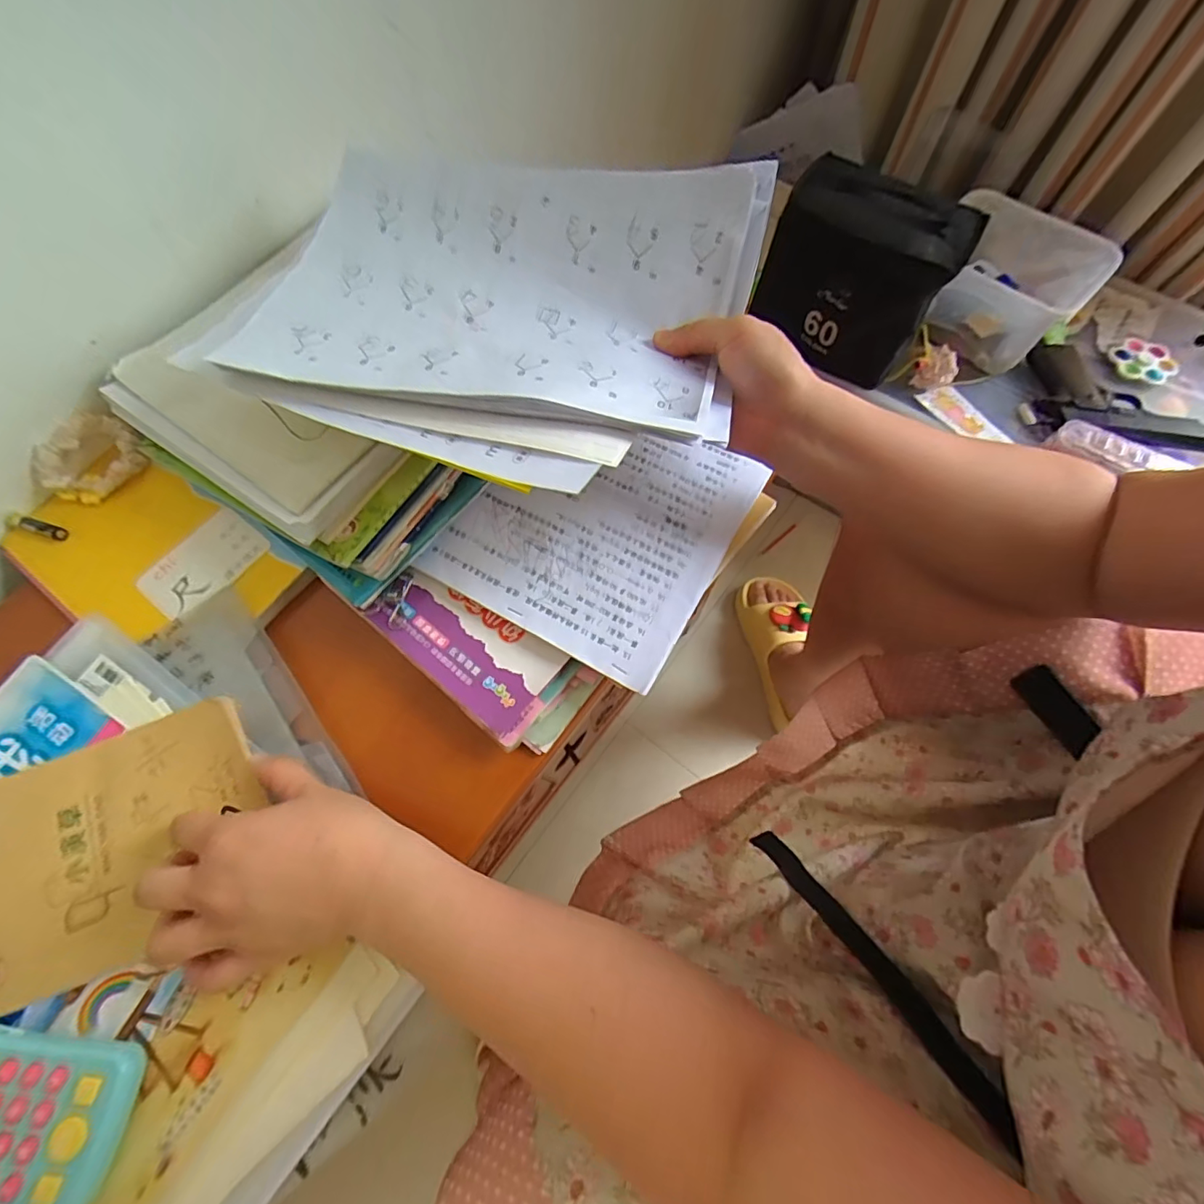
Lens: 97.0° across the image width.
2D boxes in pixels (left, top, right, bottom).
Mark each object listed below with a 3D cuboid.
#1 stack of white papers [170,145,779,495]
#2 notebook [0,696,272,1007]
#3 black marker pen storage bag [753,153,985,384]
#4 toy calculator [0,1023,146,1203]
[{"bbox_3d":[-0.070,-0.192,0.333,0.311,0.049,0.244,17,70,8],"label":"stack of white papers"},{"bbox_3d":[-0.297,0.149,0.318,0.183,0.011,0.128,-20,76,-6],"label":"notebook"},{"bbox_3d":[0.290,-0.371,0.610,0.204,0.167,0.102,21,70,9],"label":"black marker pen storage bag"},{"bbox_3d":[-0.309,0.257,0.270,0.137,0.022,0.066,6,69,4],"label":"toy calculator"}]

